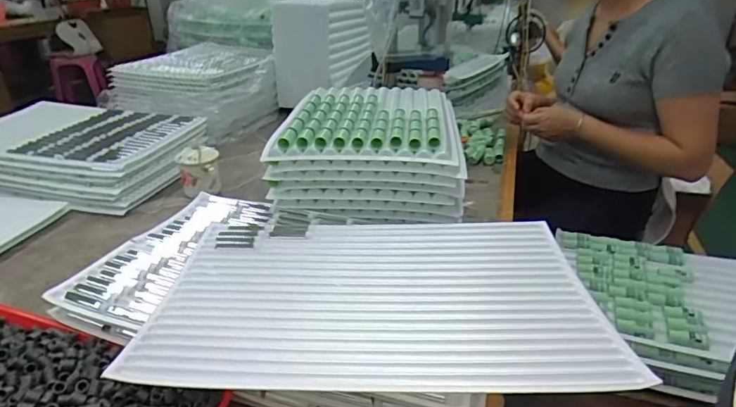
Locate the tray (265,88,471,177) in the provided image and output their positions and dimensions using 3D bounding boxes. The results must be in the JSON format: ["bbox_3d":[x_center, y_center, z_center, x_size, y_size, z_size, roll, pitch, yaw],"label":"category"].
[{"bbox_3d":[0.012,-0.158,0.901,0.299,0.054,0.383,3,25,4],"label":"tray"}]

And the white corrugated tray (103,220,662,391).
[{"bbox_3d":[0.013,0.100,0.573,0.485,0.020,0.322,2,25,0],"label":"white corrugated tray"}]

